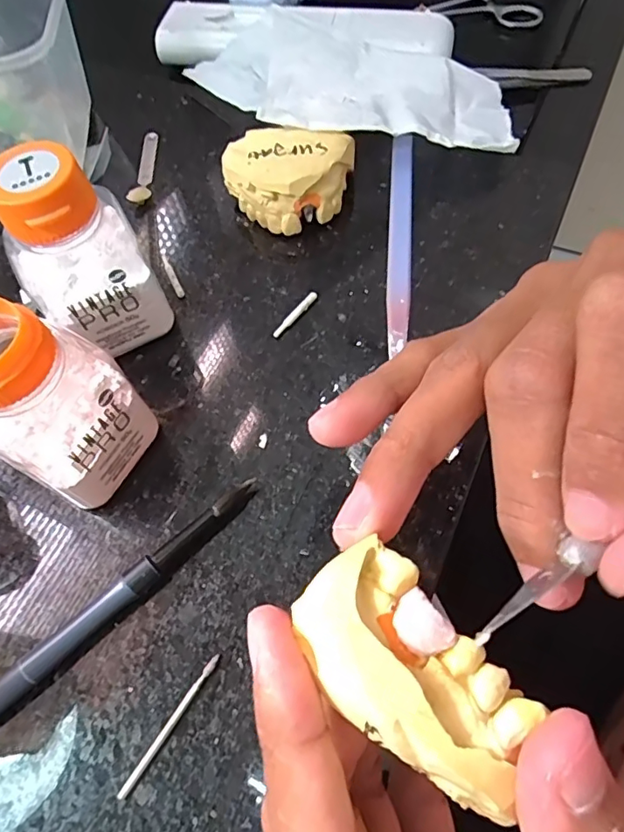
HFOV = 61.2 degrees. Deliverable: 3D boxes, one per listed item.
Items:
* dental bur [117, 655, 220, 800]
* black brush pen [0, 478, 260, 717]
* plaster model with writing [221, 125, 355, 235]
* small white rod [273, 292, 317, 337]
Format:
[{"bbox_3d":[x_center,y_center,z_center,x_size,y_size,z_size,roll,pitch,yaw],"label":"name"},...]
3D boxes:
[{"bbox_3d":[-0.040,0.087,0.150,0.004,0.004,0.042,31,68,17],"label":"dental bur"},{"bbox_3d":[-0.083,0.075,0.157,0.166,0.009,0.009,-39,66,-15],"label":"black brush pen"},{"bbox_3d":[-0.011,-0.104,0.235,0.054,0.026,0.039,6,63,8],"label":"plaster model with writing"},{"bbox_3d":[-0.007,-0.041,0.215,0.004,0.004,0.025,38,71,20],"label":"small white rod"}]

